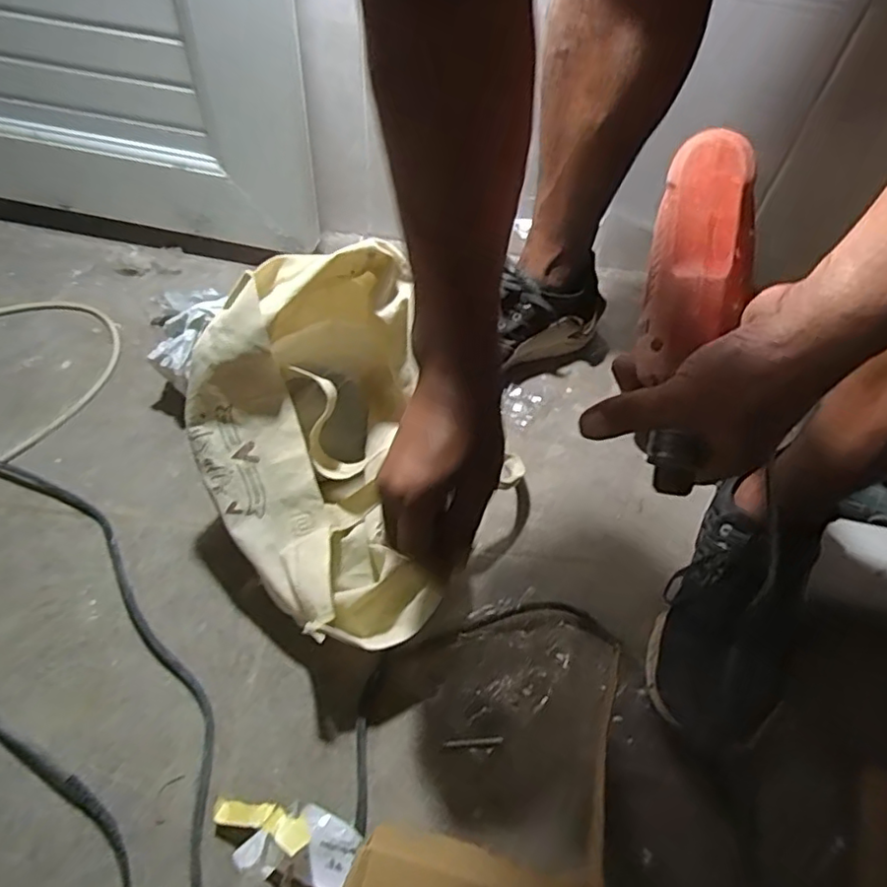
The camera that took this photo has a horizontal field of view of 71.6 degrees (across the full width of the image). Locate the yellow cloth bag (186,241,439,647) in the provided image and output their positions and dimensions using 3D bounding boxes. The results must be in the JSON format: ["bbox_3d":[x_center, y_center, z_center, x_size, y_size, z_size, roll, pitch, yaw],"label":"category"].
[{"bbox_3d":[-0.107,-0.002,0.527,0.197,0.194,0.301,-8,57,-9],"label":"yellow cloth bag"}]

